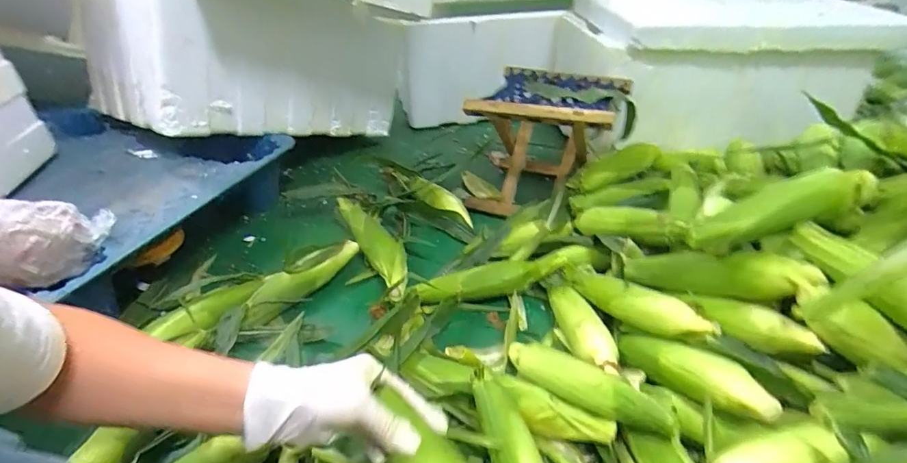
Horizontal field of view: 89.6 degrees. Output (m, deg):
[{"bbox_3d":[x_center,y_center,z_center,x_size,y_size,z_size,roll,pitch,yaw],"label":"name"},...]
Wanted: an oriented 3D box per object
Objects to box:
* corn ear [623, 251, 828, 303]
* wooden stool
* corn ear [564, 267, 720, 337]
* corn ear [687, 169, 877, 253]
[{"bbox_3d":[0.345,0.057,0.619,0.046,0.049,0.236,-34,21,-36],"label":"corn ear"},{"bbox_3d":[0.201,-0.188,0.972,0.285,0.237,0.252,14,39,21],"label":"wooden stool"},{"bbox_3d":[0.254,0.102,0.661,0.046,0.045,0.238,-23,24,-26],"label":"corn ear"},{"bbox_3d":[0.407,-0.024,0.581,0.231,0.053,0.061,-20,36,3],"label":"corn ear"}]

